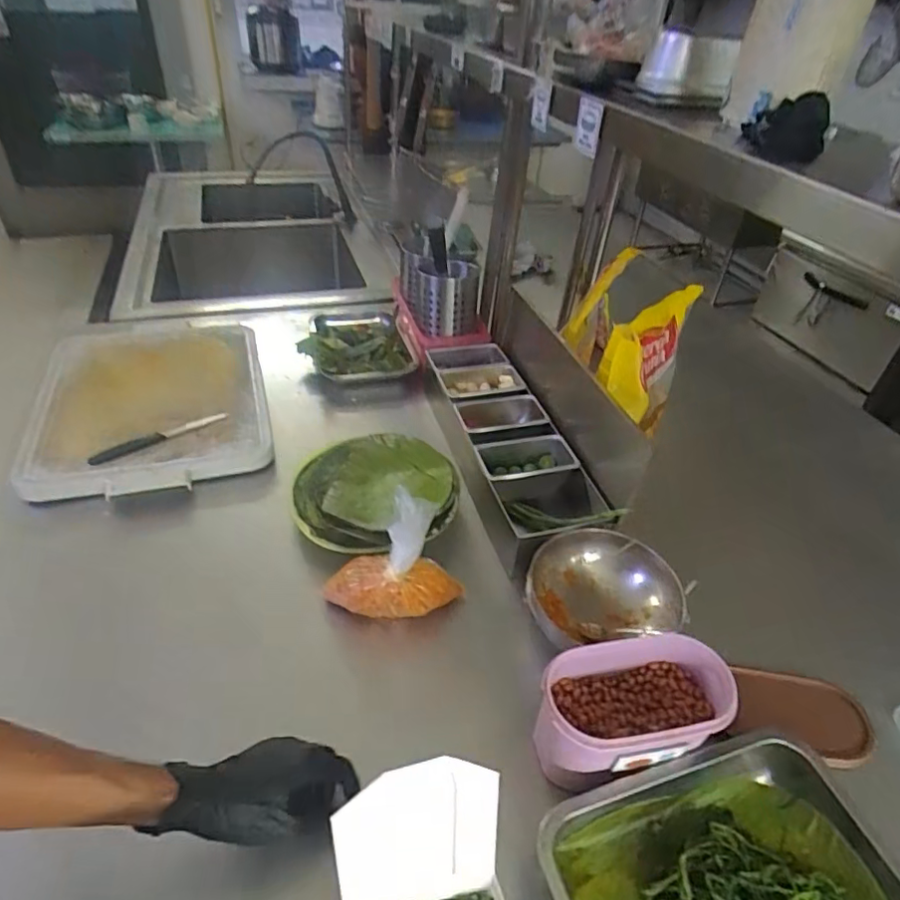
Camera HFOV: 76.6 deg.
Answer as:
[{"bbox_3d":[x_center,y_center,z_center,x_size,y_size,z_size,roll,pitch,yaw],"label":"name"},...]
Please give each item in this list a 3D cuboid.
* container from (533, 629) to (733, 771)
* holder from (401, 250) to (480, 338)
[{"bbox_3d":[0.174,0.254,0.552,0.177,0.105,0.093,-4,42,-9],"label":"container"},{"bbox_3d":[-0.020,-0.305,1.099,0.145,0.108,0.160,-1,42,-6],"label":"holder"}]

